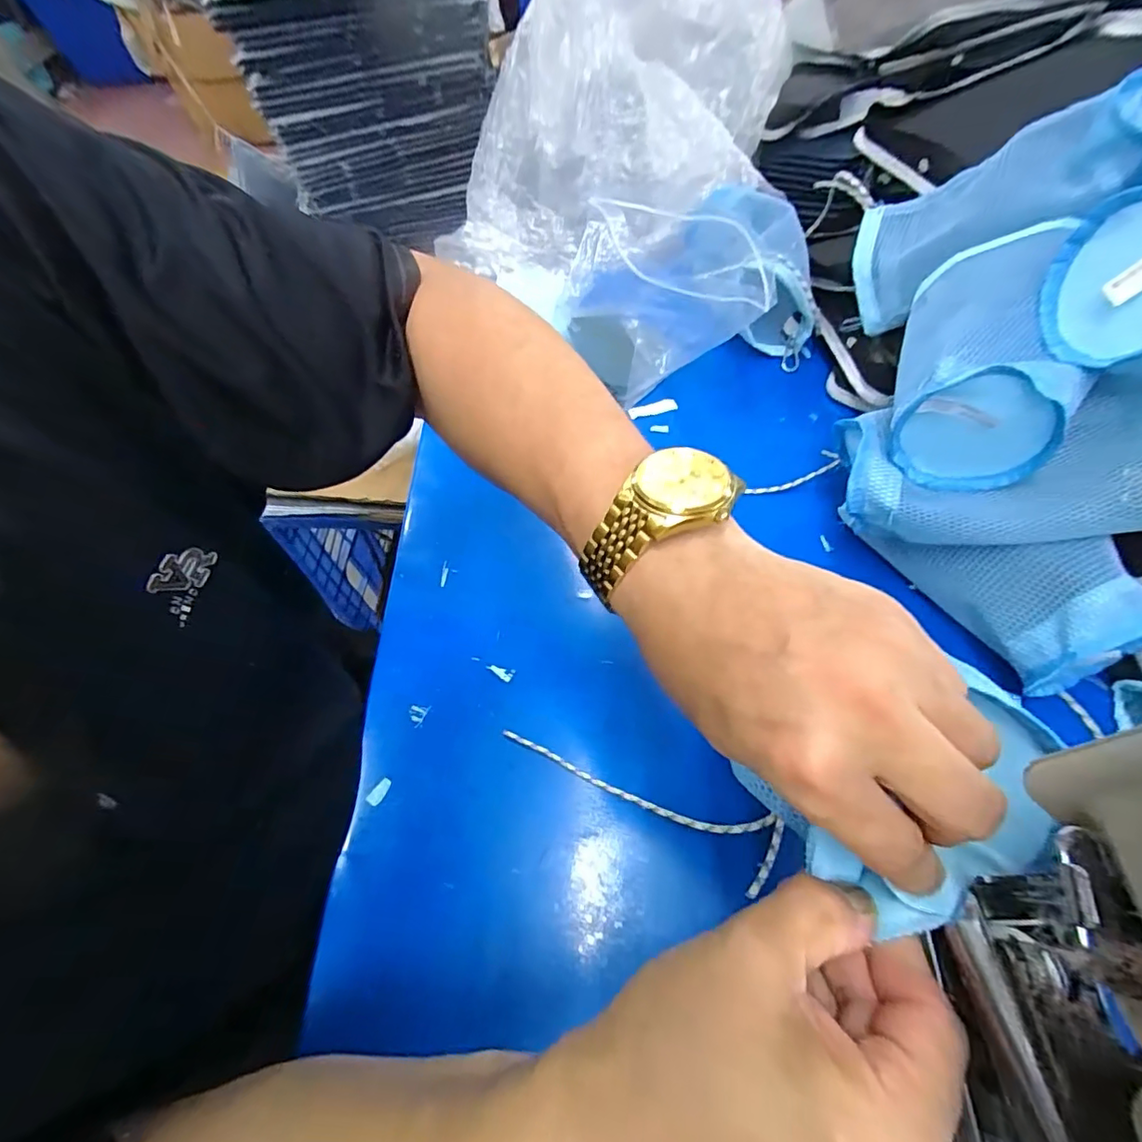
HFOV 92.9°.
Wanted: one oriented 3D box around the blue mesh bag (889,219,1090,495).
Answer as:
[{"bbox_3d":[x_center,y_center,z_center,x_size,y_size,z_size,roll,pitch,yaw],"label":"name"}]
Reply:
[{"bbox_3d":[0.302,-0.165,0.397,0.092,0.084,0.197,18,63,14],"label":"blue mesh bag"}]

